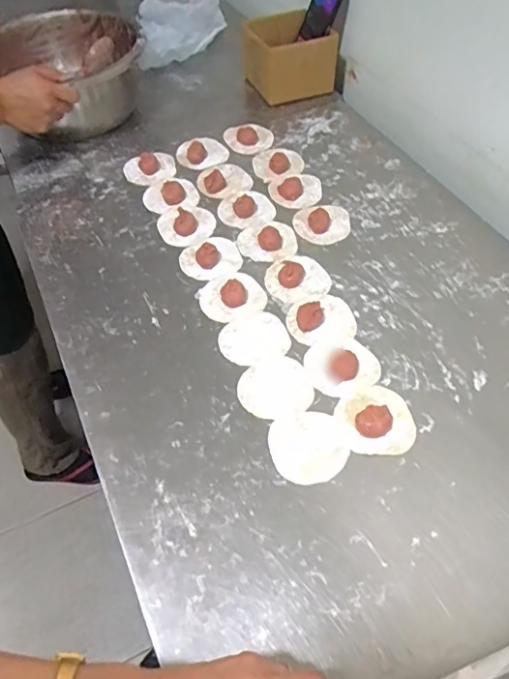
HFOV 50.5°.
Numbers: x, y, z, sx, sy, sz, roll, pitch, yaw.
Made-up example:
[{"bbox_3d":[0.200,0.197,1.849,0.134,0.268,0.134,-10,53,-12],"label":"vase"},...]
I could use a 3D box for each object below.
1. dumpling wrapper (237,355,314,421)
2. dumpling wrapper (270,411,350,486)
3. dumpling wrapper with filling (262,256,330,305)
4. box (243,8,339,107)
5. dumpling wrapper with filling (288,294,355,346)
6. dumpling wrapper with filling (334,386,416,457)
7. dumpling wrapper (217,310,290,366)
[{"bbox_3d":[0.023,0.055,0.609,0.080,0.004,0.076,-1,54,2],"label":"dumpling wrapper"},{"bbox_3d":[0.056,0.112,0.565,0.075,0.004,0.079,-15,55,-7],"label":"dumpling wrapper"},{"bbox_3d":[0.057,-0.086,0.708,0.082,0.024,0.076,-23,56,-13],"label":"dumpling wrapper with filling"},{"bbox_3d":[0.061,-0.525,1.005,0.145,0.096,0.148,-16,53,-9],"label":"box"},{"bbox_3d":[0.081,-0.032,0.666,0.081,0.021,0.071,-13,54,-6],"label":"dumpling wrapper with filling"},{"bbox_3d":[0.130,0.084,0.573,0.079,0.016,0.079,-1,54,2],"label":"dumpling wrapper with filling"},{"bbox_3d":[-0.001,-0.001,0.658,0.082,0.005,0.077,-3,49,4],"label":"dumpling wrapper"}]

